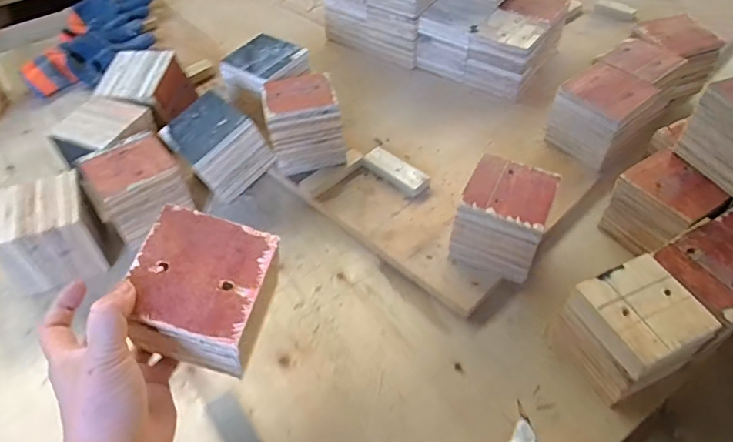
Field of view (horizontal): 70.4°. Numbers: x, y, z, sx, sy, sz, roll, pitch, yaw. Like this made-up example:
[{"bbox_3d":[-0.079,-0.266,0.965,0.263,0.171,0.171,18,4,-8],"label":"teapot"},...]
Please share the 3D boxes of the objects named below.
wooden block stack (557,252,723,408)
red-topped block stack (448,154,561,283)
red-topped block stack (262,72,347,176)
[{"bbox_3d":[0.256,0.109,0.500,0.101,0.098,0.096,-22,52,-17],"label":"wooden block stack"},{"bbox_3d":[0.149,0.000,0.570,0.093,0.100,0.094,19,52,17],"label":"red-topped block stack"},{"bbox_3d":[-0.083,-0.128,0.676,0.093,0.097,0.108,-11,50,-8],"label":"red-topped block stack"}]

